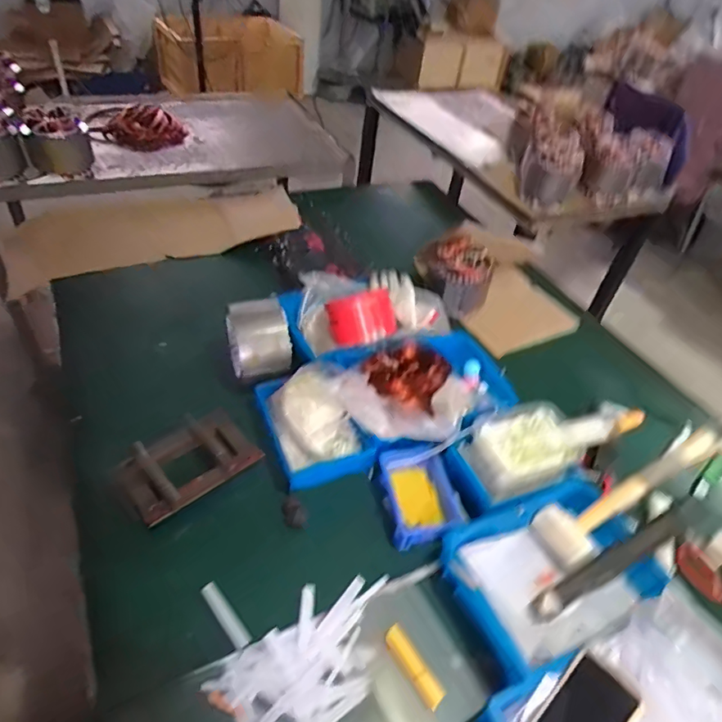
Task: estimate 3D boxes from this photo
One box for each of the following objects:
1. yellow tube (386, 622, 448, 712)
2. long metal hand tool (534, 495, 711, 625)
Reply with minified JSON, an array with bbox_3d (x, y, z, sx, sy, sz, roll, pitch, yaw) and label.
[{"bbox_3d":[0.069,0.393,0.665,0.026,0.023,0.100,-25,53,-29],"label":"yellow tube"},{"bbox_3d":[0.364,0.276,0.724,0.288,0.031,0.033,-27,53,-10],"label":"long metal hand tool"}]

